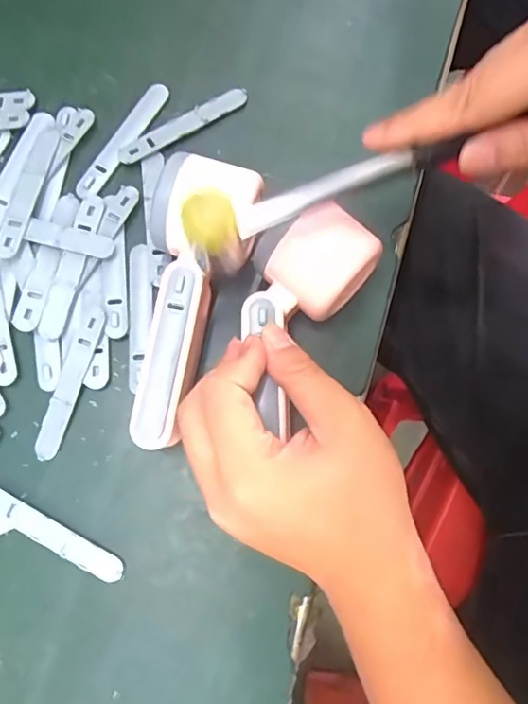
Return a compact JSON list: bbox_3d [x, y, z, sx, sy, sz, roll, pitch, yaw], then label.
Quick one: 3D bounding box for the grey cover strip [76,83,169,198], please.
[{"bbox_3d":[-0.093,-0.141,0.360,0.018,0.005,0.093,33,81,7],"label":"grey cover strip"}]

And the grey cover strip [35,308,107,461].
[{"bbox_3d":[-0.117,0.018,0.326,0.015,0.004,0.093,17,83,5],"label":"grey cover strip"}]

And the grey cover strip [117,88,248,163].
[{"bbox_3d":[-0.053,-0.151,0.360,0.093,0.006,0.015,-30,79,-5],"label":"grey cover strip"}]

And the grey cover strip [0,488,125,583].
[{"bbox_3d":[-0.124,0.104,0.312,0.095,0.004,0.015,28,80,7],"label":"grey cover strip"}]

